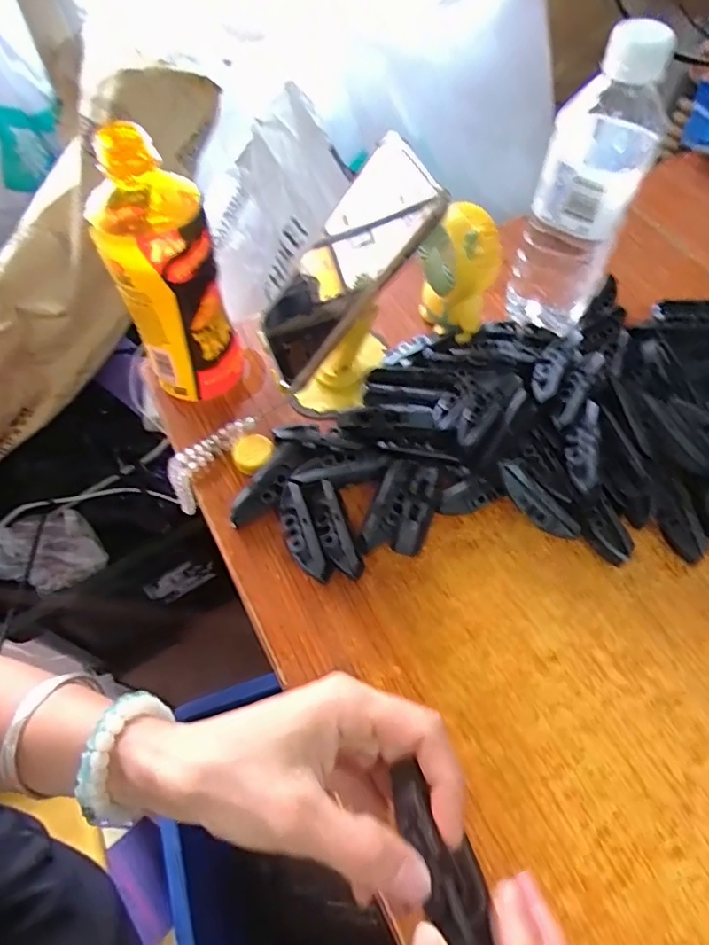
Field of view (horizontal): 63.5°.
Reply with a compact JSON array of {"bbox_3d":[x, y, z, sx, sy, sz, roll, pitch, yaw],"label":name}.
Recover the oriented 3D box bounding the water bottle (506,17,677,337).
[{"bbox_3d":[0.163,-0.192,0.411,0.067,0.209,0.064,20,62,12],"label":"water bottle"}]

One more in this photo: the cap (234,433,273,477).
[{"bbox_3d":[-0.073,-0.014,0.416,0.029,0.007,0.032,11,61,7],"label":"cap"}]

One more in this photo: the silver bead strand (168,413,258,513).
[{"bbox_3d":[-0.110,-0.010,0.432,0.023,0.034,0.088,43,91,23],"label":"silver bead strand"}]

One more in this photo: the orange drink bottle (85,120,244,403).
[{"bbox_3d":[-0.124,-0.126,0.387,0.064,0.191,0.068,-20,62,-11],"label":"orange drink bottle"}]

